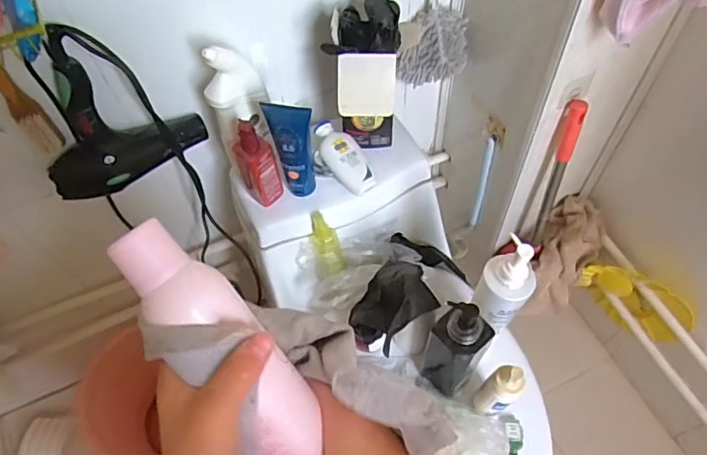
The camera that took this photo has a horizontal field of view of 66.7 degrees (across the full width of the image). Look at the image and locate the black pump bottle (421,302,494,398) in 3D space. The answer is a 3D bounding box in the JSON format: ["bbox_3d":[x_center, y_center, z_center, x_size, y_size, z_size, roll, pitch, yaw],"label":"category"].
[{"bbox_3d":[0.150,0.180,0.800,0.072,0.263,0.070,-39,64,-19],"label":"black pump bottle"}]

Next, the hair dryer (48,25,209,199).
[{"bbox_3d":[-0.344,-0.155,0.754,0.231,0.220,0.082,-22,60,-10],"label":"hair dryer"}]

